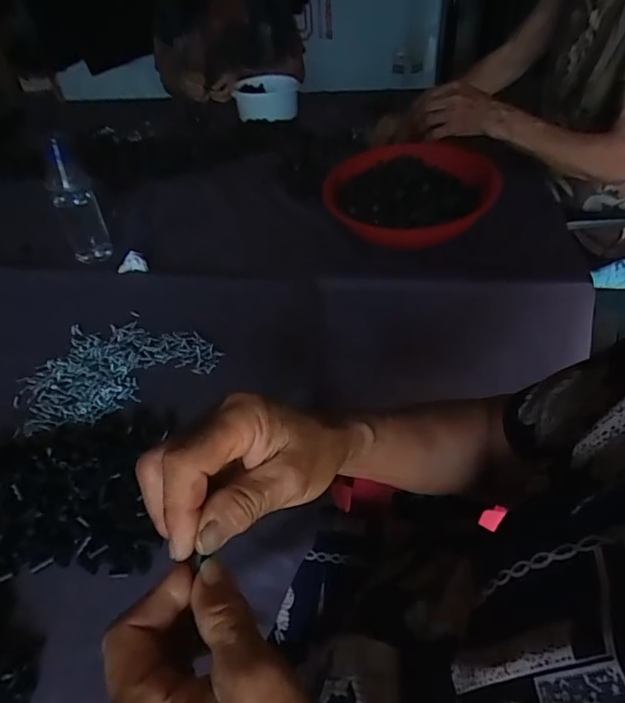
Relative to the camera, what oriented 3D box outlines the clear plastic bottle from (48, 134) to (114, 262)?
[{"bbox_3d":[-0.352,-0.215,0.742,0.048,0.177,0.058,2,43,8],"label":"clear plastic bottle"}]

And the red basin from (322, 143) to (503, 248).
[{"bbox_3d":[0.140,-0.241,0.741,0.230,0.077,0.230,-3,43,2],"label":"red basin"}]

